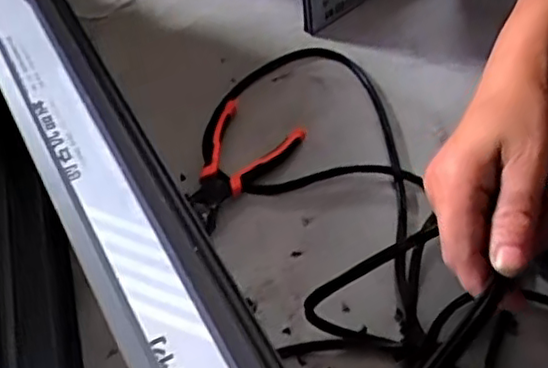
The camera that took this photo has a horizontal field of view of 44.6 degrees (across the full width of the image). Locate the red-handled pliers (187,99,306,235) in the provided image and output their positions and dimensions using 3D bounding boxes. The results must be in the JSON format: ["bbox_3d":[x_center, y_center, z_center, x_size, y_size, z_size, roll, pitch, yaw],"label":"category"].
[{"bbox_3d":[-0.044,-0.023,0.720,0.103,0.029,0.162,22,58,14],"label":"red-handled pliers"}]

